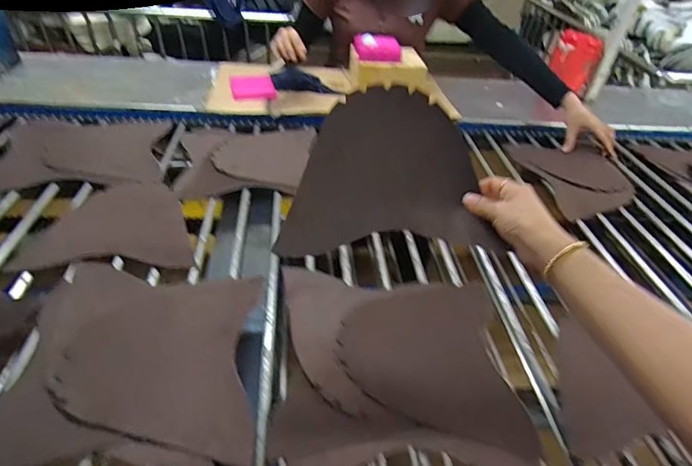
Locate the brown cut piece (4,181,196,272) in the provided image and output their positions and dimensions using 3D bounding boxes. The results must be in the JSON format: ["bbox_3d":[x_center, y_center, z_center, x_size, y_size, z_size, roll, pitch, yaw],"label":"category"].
[{"bbox_3d":[-0.373,-0.017,0.715,0.251,0.010,0.210,-3,42,-4],"label":"brown cut piece"}]

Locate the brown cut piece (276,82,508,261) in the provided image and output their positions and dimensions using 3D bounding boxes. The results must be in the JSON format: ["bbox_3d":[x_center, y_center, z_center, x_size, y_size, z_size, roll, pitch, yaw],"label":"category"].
[{"bbox_3d":[0.044,-0.080,0.514,0.234,0.022,0.206,-3,75,0],"label":"brown cut piece"}]

